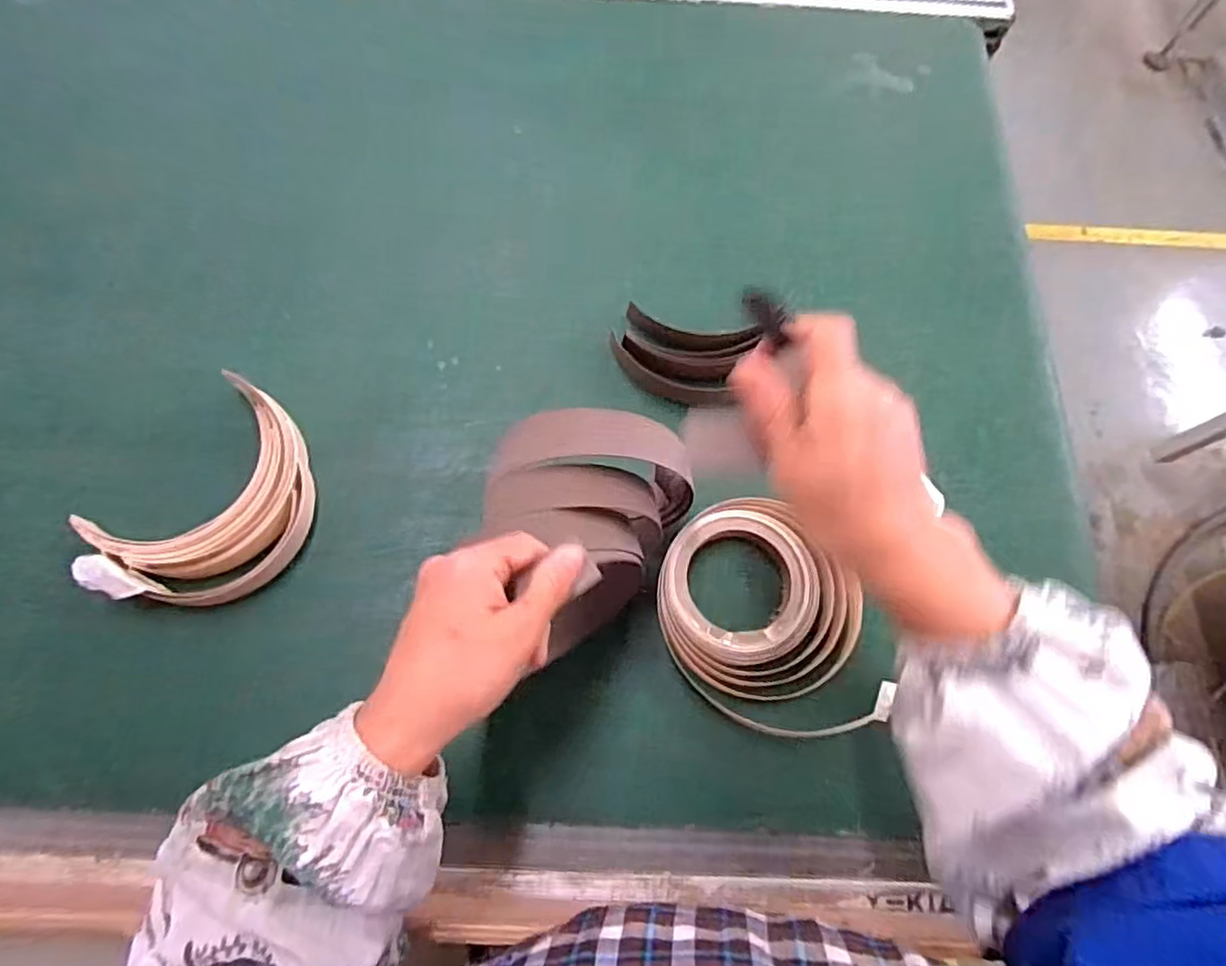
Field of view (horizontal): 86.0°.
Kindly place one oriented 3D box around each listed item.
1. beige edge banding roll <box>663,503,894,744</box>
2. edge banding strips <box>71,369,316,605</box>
[{"bbox_3d":[0.105,0.097,0.471,0.137,0.031,0.164,-10,70,-6],"label":"beige edge banding roll"},{"bbox_3d":[-0.292,0.017,0.483,0.131,0.040,0.172,32,71,9],"label":"edge banding strips"}]

